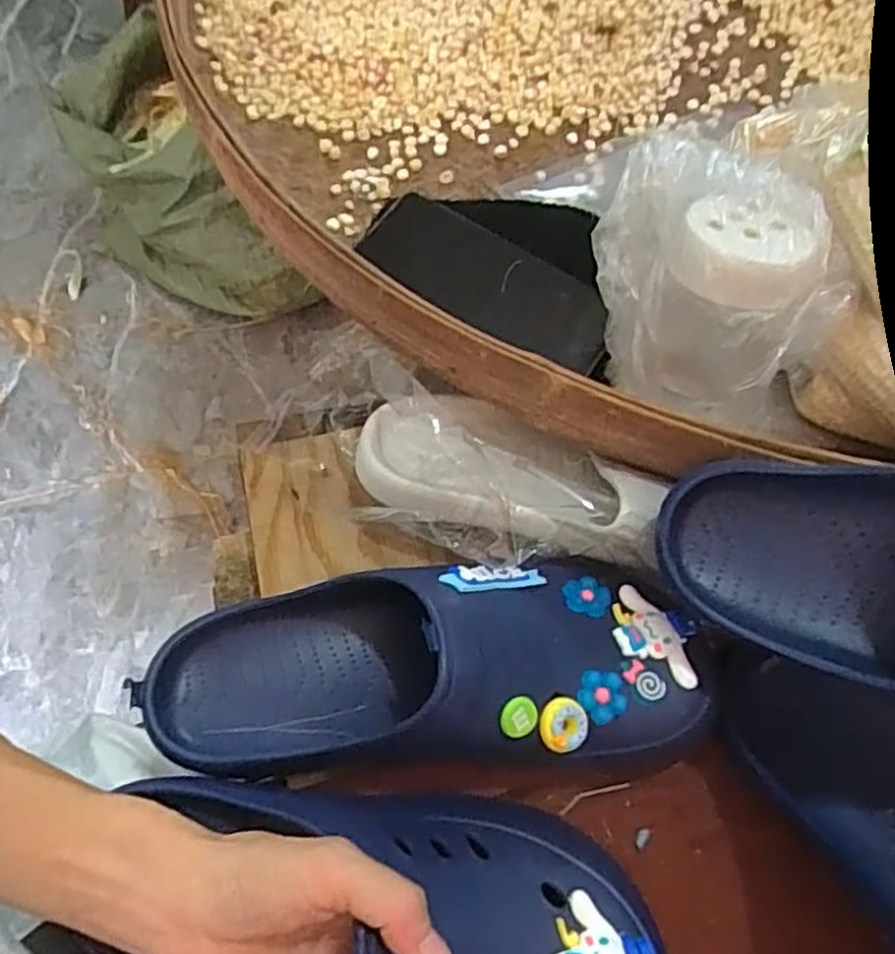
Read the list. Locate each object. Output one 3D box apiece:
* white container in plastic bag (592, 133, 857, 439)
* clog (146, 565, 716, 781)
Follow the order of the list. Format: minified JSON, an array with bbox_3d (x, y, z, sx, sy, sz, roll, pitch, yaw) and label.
[{"bbox_3d":[0.137,-0.093,0.385,0.125,0.105,0.094,18,63,10],"label":"white container in plastic bag"},{"bbox_3d":[-0.005,0.097,0.379,0.297,0.102,0.101,-6,62,-2],"label":"clog"}]

